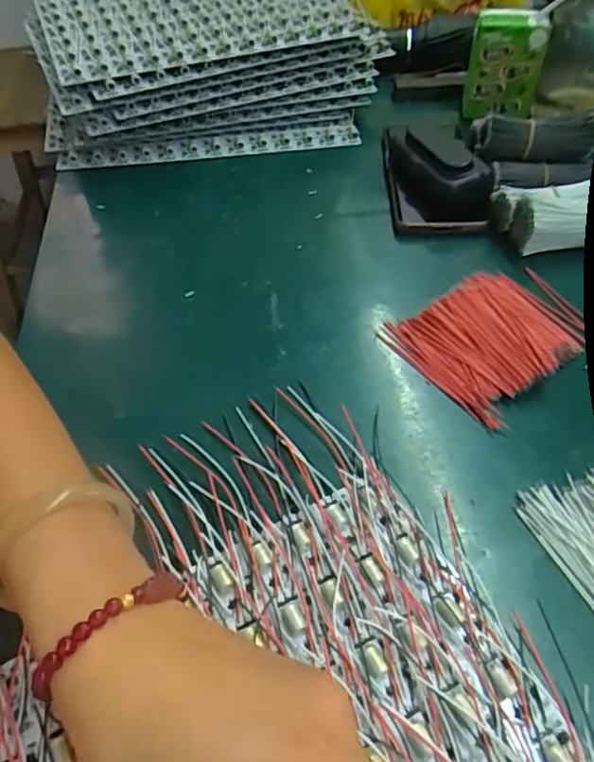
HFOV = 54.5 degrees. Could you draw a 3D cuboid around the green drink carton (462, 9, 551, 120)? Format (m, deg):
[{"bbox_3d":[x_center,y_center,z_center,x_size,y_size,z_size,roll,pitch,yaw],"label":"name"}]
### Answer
[{"bbox_3d":[0.199,-0.305,0.554,0.064,0.096,0.023,-1,51,3],"label":"green drink carton"}]

